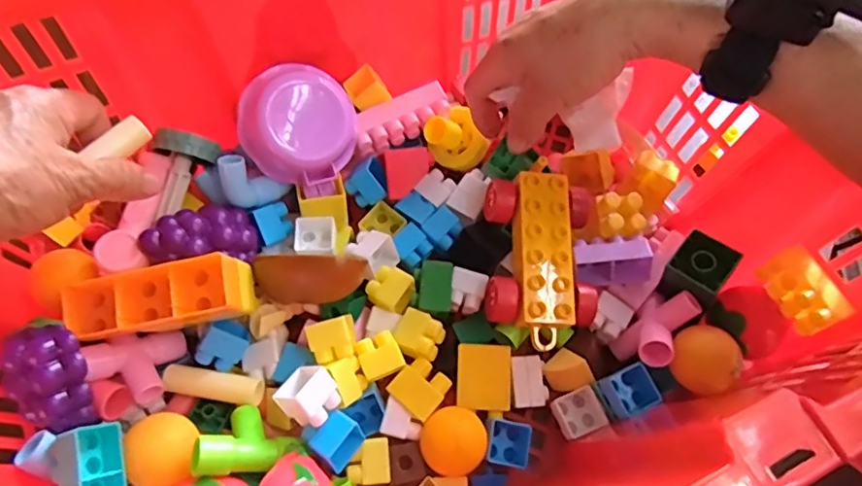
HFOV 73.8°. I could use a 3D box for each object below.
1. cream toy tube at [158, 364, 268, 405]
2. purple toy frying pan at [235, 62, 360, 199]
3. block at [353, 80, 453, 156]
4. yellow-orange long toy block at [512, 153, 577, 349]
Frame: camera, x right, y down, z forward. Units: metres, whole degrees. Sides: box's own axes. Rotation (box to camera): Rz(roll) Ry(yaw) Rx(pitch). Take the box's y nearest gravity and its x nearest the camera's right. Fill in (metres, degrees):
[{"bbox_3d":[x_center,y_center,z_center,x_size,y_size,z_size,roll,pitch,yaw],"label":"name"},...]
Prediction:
[{"bbox_3d":[-0.123,0.081,0.326,0.057,0.010,0.015,9,63,2],"label":"cream toy tube"},{"bbox_3d":[-0.081,-0.072,0.357,0.070,0.027,0.070,-4,100,-25],"label":"purple toy frying pan"},{"bbox_3d":[-0.023,-0.088,0.400,0.069,0.023,0.028,-24,67,-14],"label":"block"},{"bbox_3d":[0.069,0.004,0.353,0.035,0.028,0.110,0,63,-2],"label":"yellow-orange long toy block"}]

